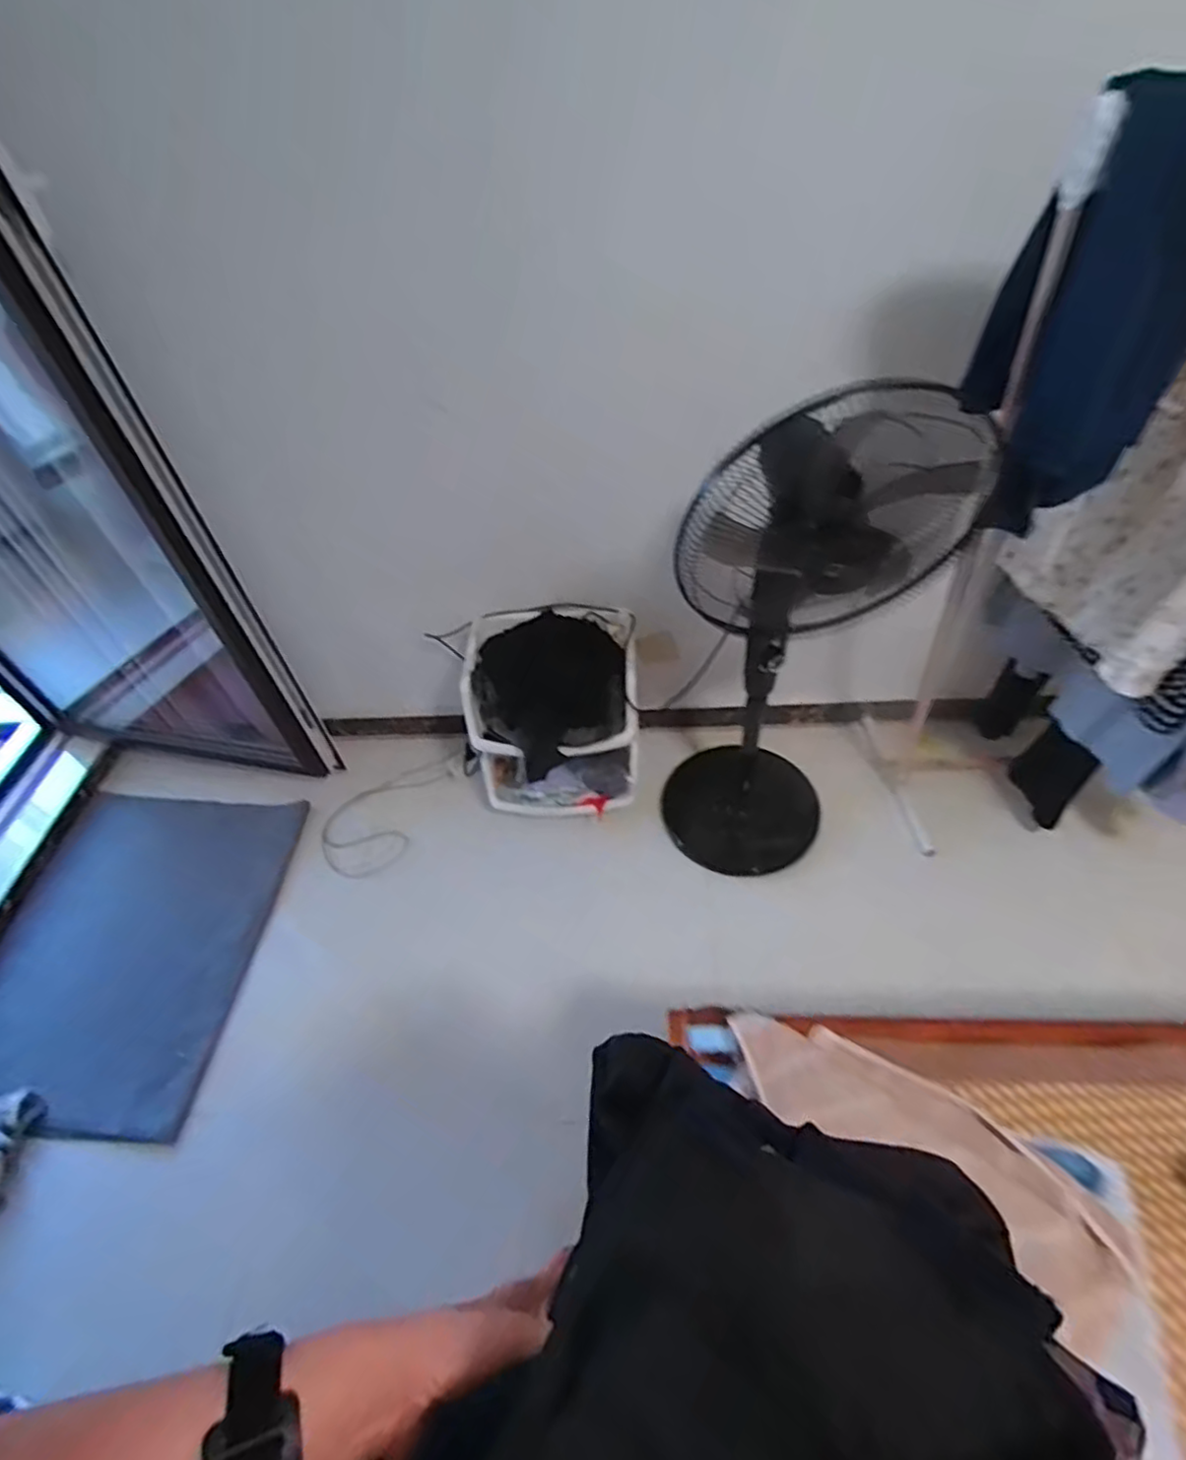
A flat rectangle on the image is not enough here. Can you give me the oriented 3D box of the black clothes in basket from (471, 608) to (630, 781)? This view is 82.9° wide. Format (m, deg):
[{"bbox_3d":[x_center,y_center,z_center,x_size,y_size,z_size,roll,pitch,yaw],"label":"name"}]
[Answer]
[{"bbox_3d":[-0.095,-0.103,1.544,0.312,0.136,0.352,-28,52,-18],"label":"black clothes in basket"}]

